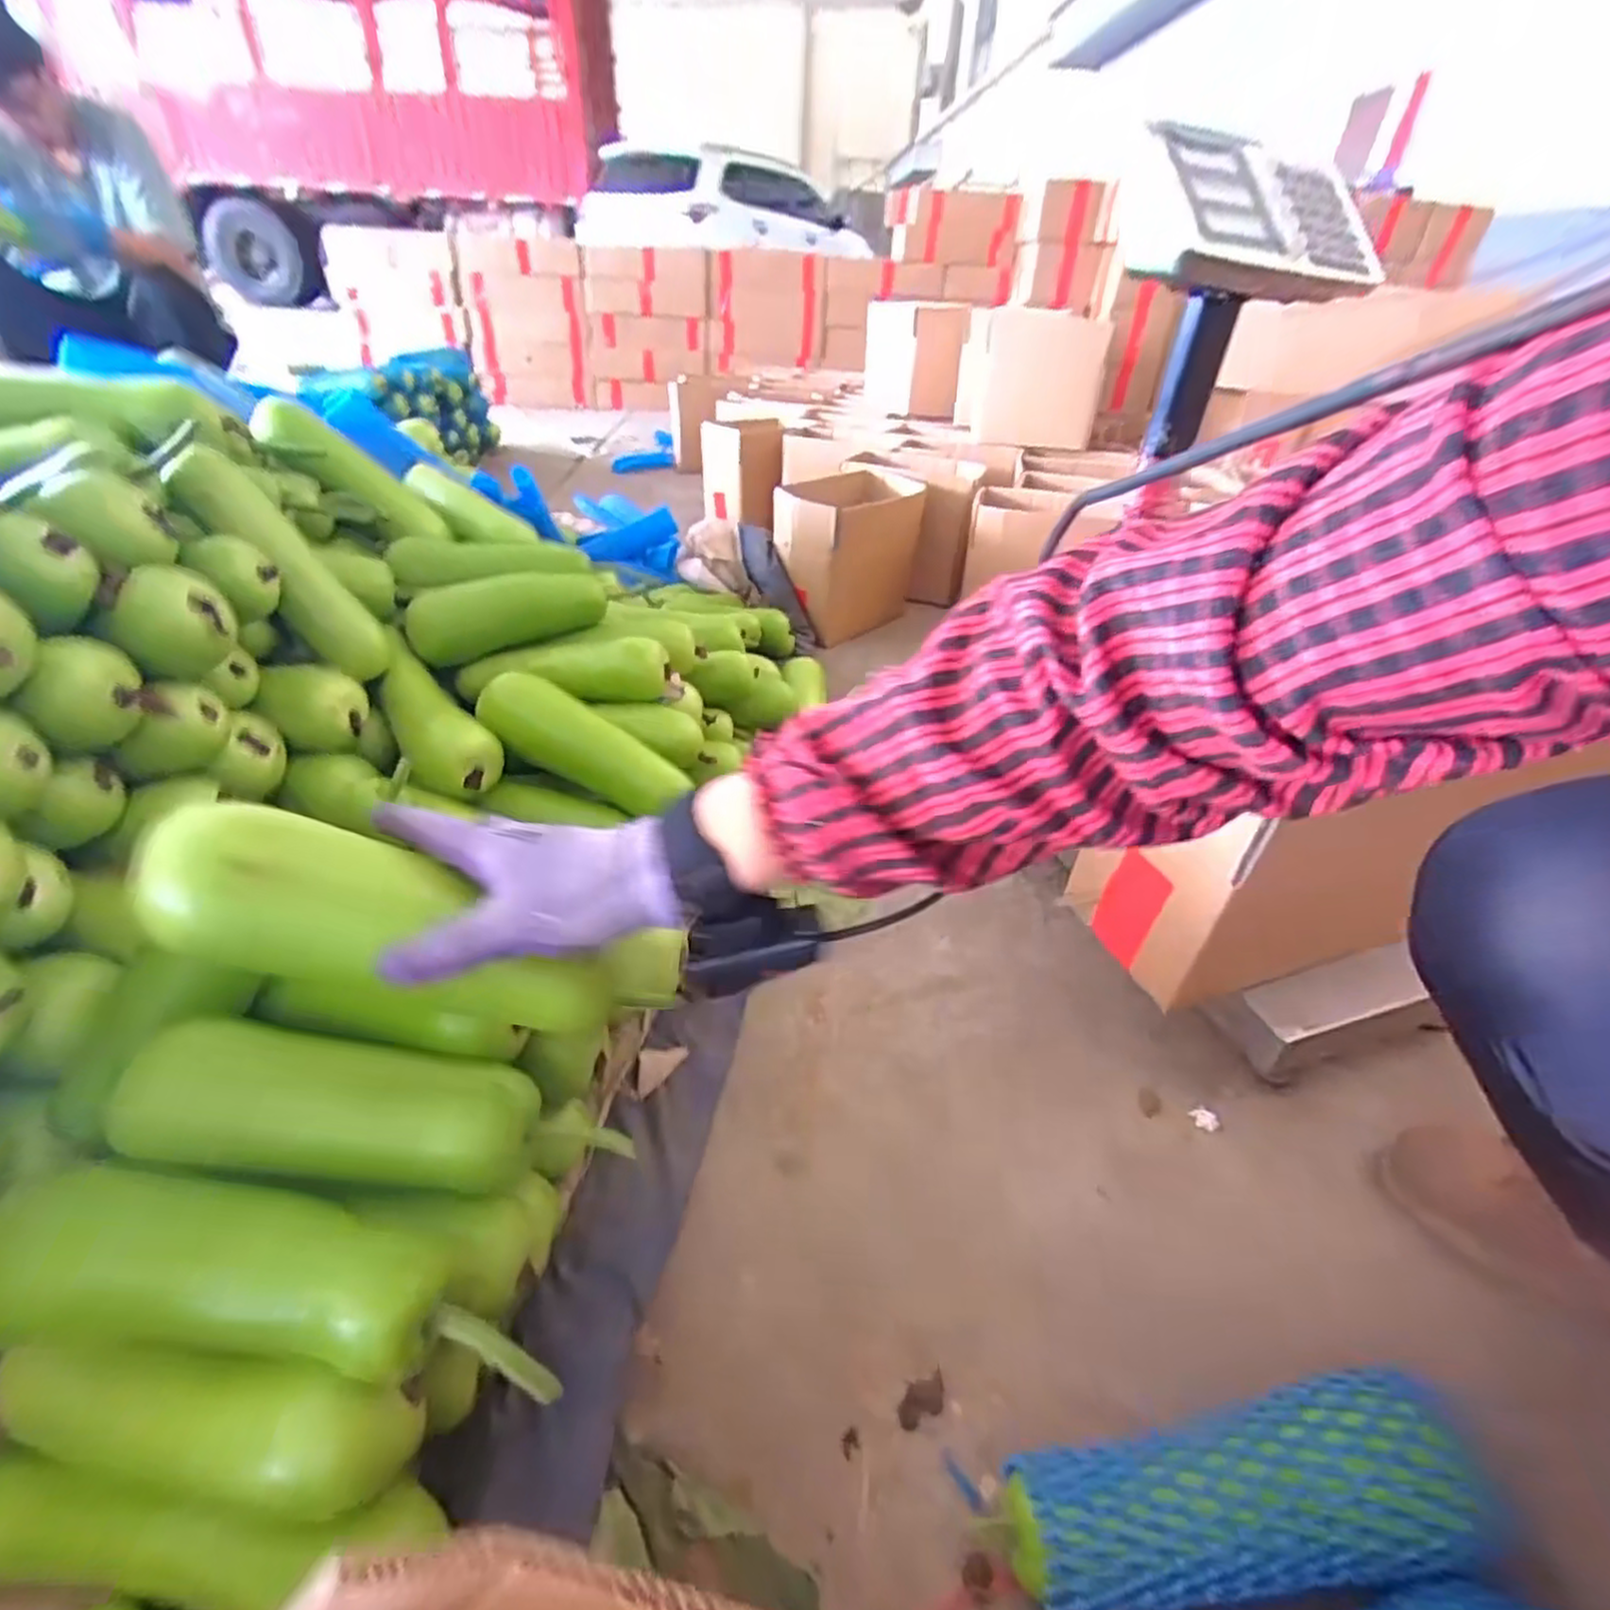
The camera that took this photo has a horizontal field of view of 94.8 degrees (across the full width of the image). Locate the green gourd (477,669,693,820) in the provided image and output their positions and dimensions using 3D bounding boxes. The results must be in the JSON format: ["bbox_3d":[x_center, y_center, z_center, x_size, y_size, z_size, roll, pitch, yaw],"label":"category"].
[{"bbox_3d":[-0.206,-0.054,0.688,0.200,0.054,0.055,29,37,-1],"label":"green gourd"}]

